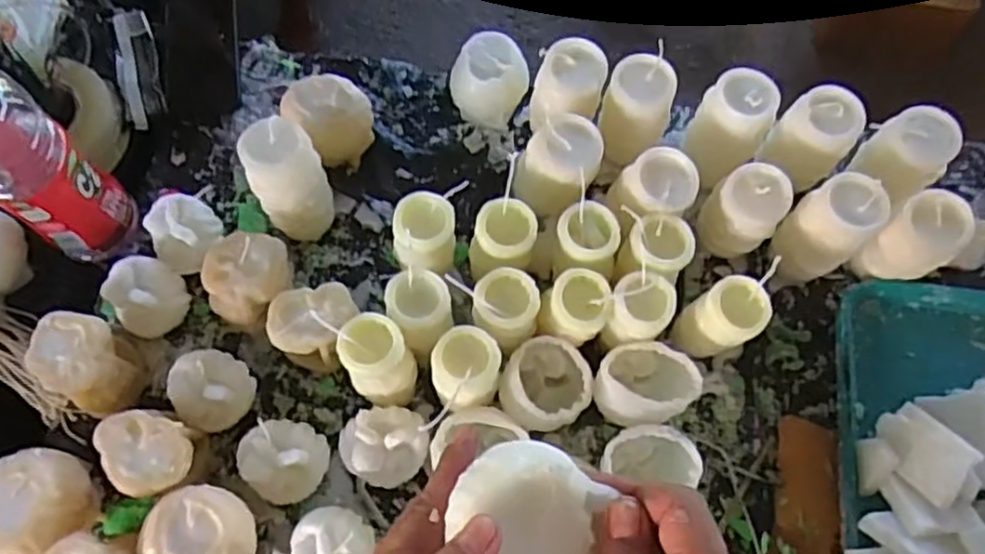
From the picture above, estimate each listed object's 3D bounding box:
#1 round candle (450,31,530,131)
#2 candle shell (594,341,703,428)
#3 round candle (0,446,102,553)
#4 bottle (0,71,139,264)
[{"bbox_3d":[-0.006,-0.195,0.735,0.068,0.072,0.078,38,73,14],"label":"round candle"},{"bbox_3d":[0.127,0.093,0.614,0.082,0.060,0.064,-22,70,-9],"label":"candle shell"},{"bbox_3d":[-0.359,0.179,0.570,0.071,0.068,0.085,-14,69,-6],"label":"round candle"},{"bbox_3d":[-0.389,-0.100,0.592,0.086,0.241,0.076,36,72,13],"label":"bottle"}]

